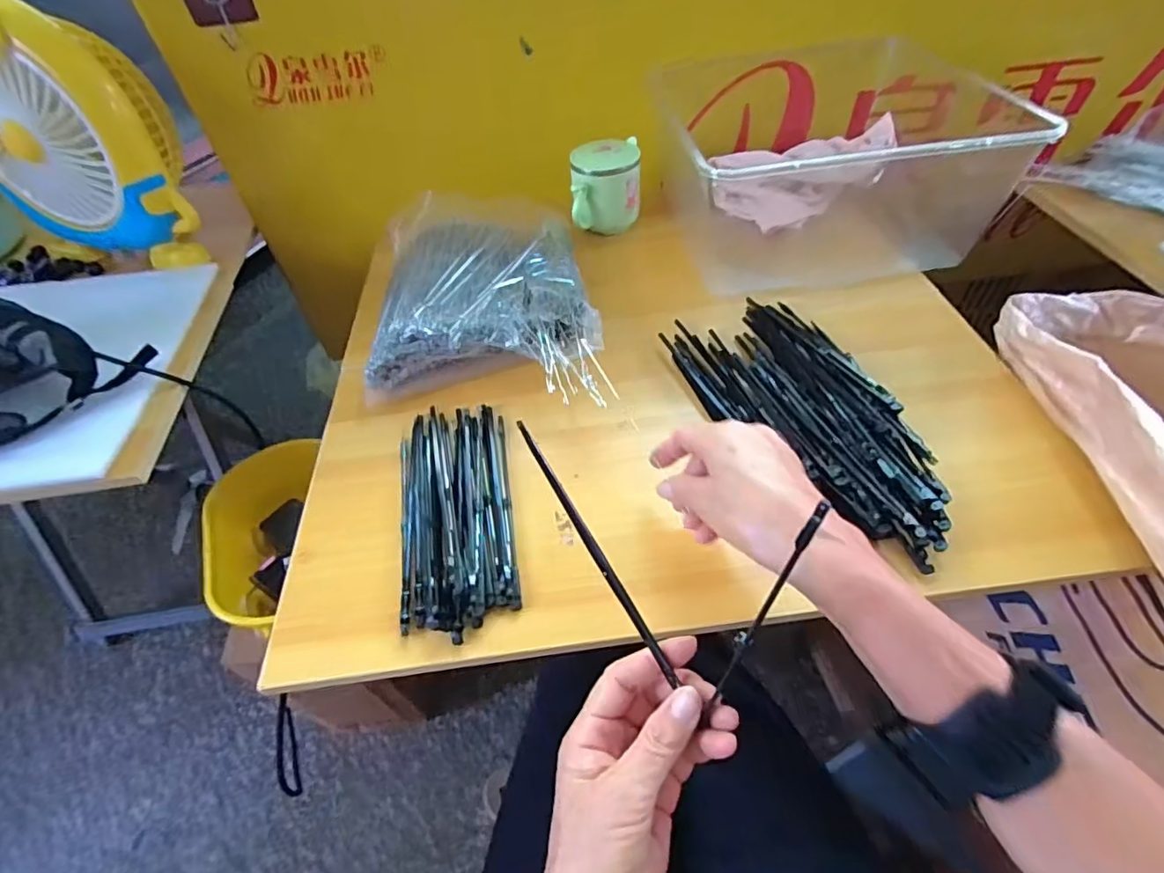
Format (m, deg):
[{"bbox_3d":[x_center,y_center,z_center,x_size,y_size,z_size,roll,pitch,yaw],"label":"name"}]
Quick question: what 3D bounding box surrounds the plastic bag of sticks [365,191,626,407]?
[{"bbox_3d":[-0.097,-0.131,0.540,0.209,0.070,0.295,-8,49,-2],"label":"plastic bag of sticks"}]

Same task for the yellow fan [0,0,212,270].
[{"bbox_3d":[-0.567,-0.339,0.630,0.218,0.251,0.118,11,51,13],"label":"yellow fan"}]

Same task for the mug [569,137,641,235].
[{"bbox_3d":[0.029,-0.289,0.649,0.080,0.090,0.073,-1,49,4],"label":"mug"}]

